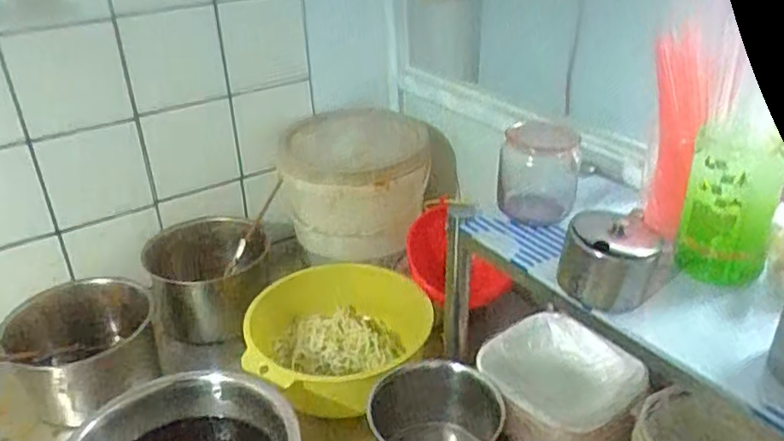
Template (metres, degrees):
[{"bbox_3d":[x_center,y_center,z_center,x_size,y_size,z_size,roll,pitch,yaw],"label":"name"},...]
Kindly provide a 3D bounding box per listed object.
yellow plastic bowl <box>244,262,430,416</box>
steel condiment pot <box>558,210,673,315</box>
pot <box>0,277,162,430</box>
[{"bbox_3d":[-0.074,0.177,0.962,0.259,0.101,0.252,-1,30,0],"label":"yellow plastic bowl"},{"bbox_3d":[0.207,0.039,0.622,0.086,0.079,0.067,-1,30,0],"label":"steel condiment pot"},{"bbox_3d":[-0.451,0.180,0.971,0.200,0.120,0.184,-1,30,0],"label":"pot"}]

